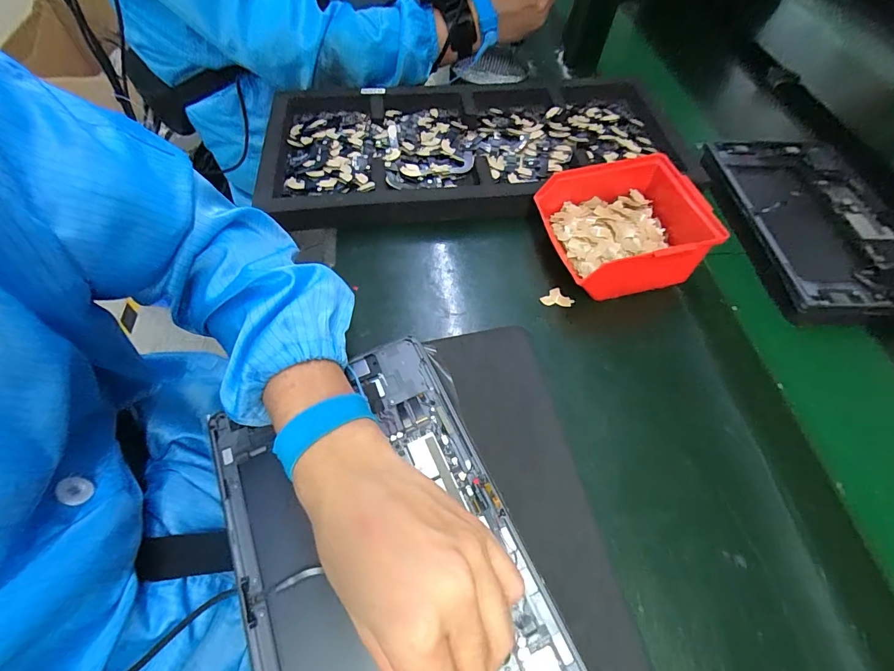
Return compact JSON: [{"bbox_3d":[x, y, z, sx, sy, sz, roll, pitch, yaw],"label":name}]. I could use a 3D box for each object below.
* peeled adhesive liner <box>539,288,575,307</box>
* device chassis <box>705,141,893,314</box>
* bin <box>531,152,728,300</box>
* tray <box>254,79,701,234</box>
[{"bbox_3d":[0.108,-0.037,0.392,0.033,0.008,0.017,-1,60,0],"label":"peeled adhesive liner"},{"bbox_3d":[0.396,-0.127,0.435,0.154,0.020,0.244,-4,60,-2],"label":"device chassis"},{"bbox_3d":[0.177,-0.106,0.393,0.147,0.063,0.125,-11,59,-6],"label":"bin"},{"bbox_3d":[0.032,-0.228,0.481,0.481,0.030,0.245,-4,60,-2],"label":"tray"}]

